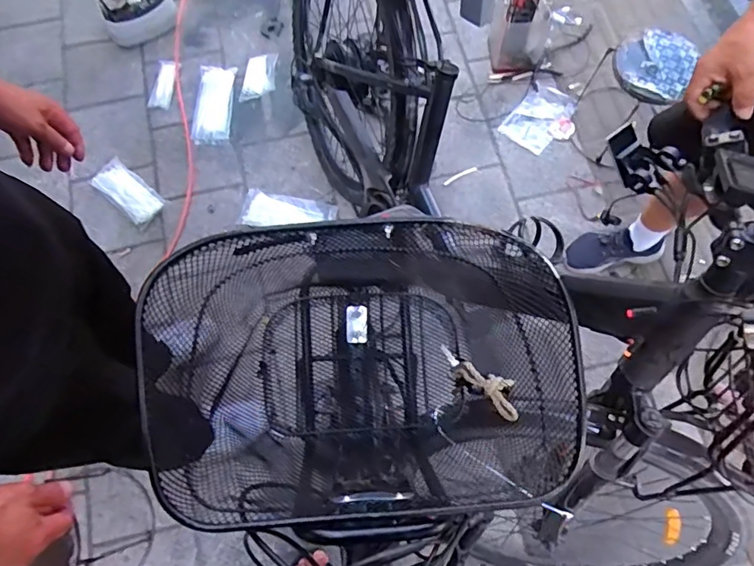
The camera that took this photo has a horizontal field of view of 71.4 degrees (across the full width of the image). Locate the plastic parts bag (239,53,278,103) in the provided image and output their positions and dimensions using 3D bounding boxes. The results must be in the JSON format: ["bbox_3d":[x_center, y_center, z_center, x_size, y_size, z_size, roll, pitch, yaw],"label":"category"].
[{"bbox_3d":[-0.380,-0.656,1.683,0.110,0.033,0.174,0,72,3],"label":"plastic parts bag"}]

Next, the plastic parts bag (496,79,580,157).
[{"bbox_3d":[0.494,-0.507,1.598,0.146,0.017,0.215,37,77,13],"label":"plastic parts bag"}]

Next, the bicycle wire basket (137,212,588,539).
[{"bbox_3d":[-0.016,0.094,0.530,0.334,0.292,0.256,-3,72,2],"label":"bicycle wire basket"}]

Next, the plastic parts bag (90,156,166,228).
[{"bbox_3d":[-0.746,-0.276,1.565,0.241,0.051,0.112,40,78,13],"label":"plastic parts bag"}]

